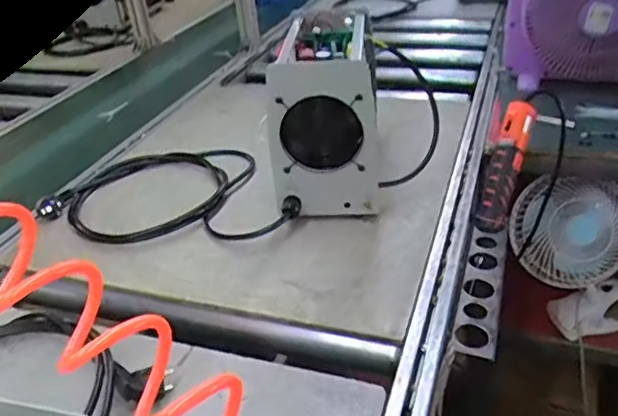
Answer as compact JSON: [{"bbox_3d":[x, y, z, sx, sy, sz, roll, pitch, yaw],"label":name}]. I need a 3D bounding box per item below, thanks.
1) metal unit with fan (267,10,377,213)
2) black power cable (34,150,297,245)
[{"bbox_3d":[0.031,-0.143,0.911,0.135,0.241,0.271,-2,32,6],"label":"metal unit with fan"},{"bbox_3d":[-0.232,-0.034,0.966,0.407,0.044,0.284,-3,32,4],"label":"black power cable"}]

